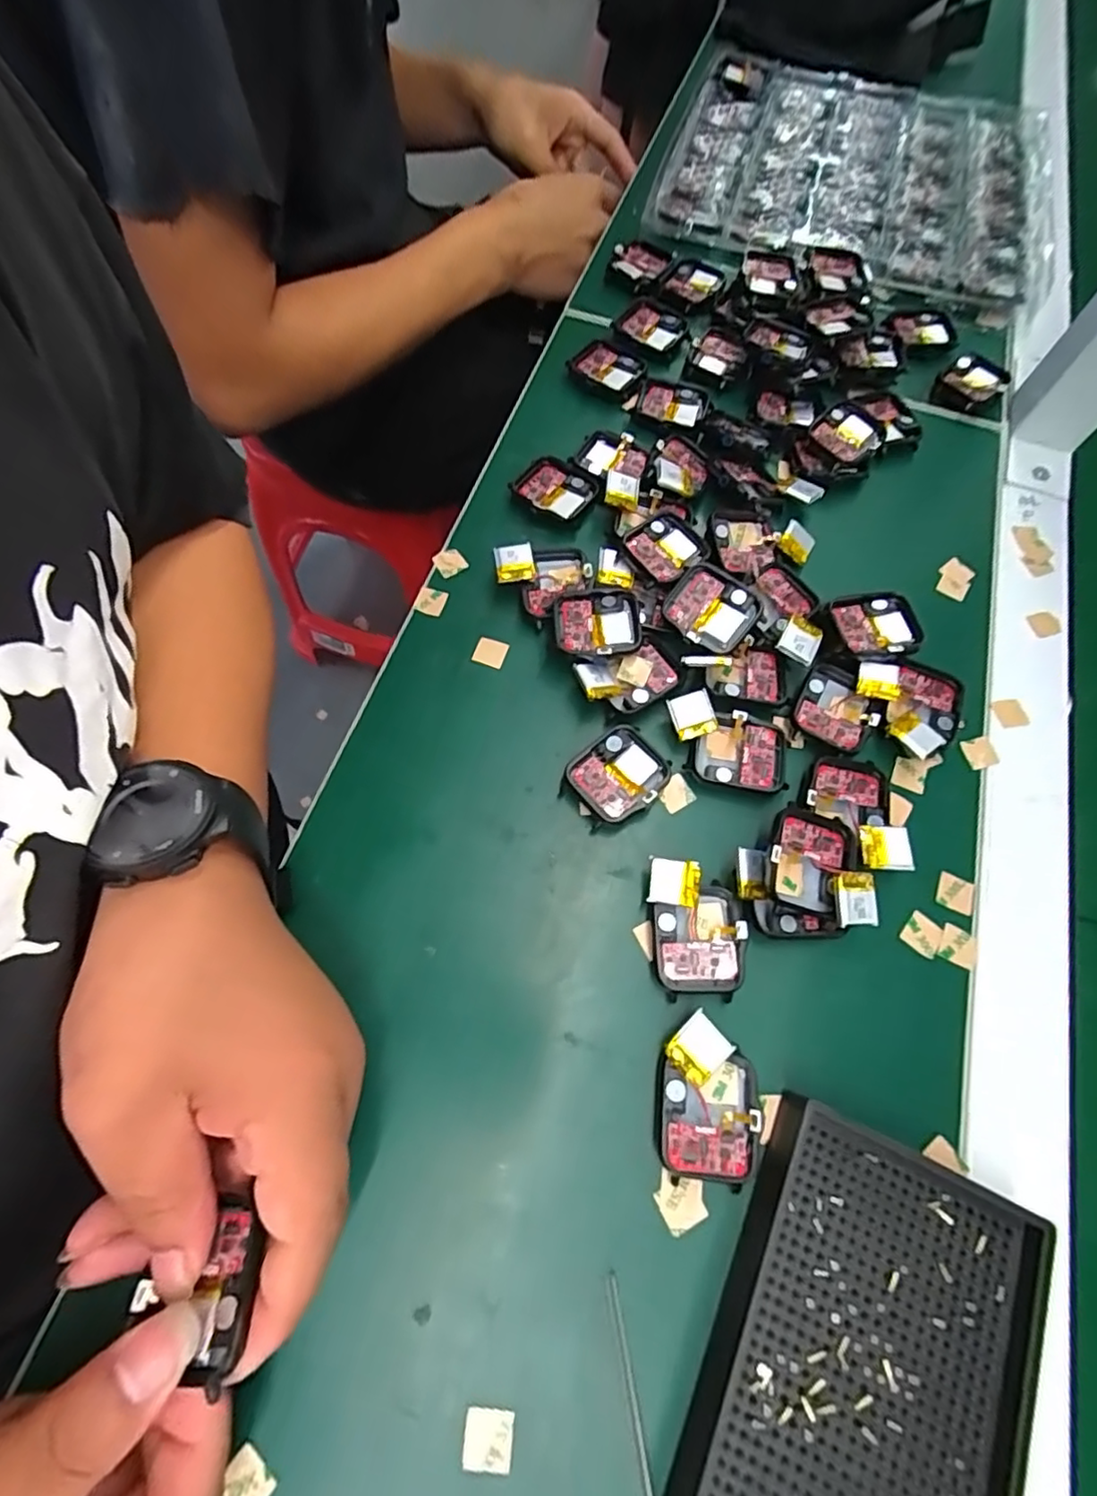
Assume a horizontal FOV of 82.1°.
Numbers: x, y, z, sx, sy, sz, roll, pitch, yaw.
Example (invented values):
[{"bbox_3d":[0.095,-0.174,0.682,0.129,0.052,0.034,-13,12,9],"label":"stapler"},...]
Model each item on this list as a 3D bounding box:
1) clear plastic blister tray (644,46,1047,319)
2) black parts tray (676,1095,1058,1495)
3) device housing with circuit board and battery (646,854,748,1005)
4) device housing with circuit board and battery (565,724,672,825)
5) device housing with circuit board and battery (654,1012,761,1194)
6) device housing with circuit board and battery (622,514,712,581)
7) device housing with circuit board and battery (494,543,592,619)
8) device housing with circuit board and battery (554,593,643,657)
[{"bbox_3d":[0.236,-0.445,0.491,0.276,0.031,0.249,17,67,4],"label":"clear plastic blister tray"},{"bbox_3d":[0.108,0.208,0.209,0.096,0.024,0.133,25,68,8],"label":"black parts tray"},{"bbox_3d":[0.062,0.076,0.267,0.037,0.018,0.055,-3,67,-4],"label":"device housing with circuit board and battery"},{"bbox_3d":[0.033,0.013,0.296,0.043,0.014,0.037,-37,73,-17],"label":"device housing with circuit board and battery"},{"bbox_3d":[0.061,0.134,0.242,0.037,0.017,0.055,7,66,0],"label":"device housing with circuit board and battery"},{"bbox_3d":[0.063,-0.106,0.332,0.039,0.010,0.035,-42,75,-18],"label":"device housing with circuit board and battery"},{"bbox_3d":[-0.001,-0.088,0.333,0.047,0.019,0.043,-14,68,-9],"label":"device housing with circuit board and battery"},{"bbox_3d":[0.026,-0.059,0.319,0.044,0.014,0.035,1,67,-3],"label":"device housing with circuit board and battery"}]

